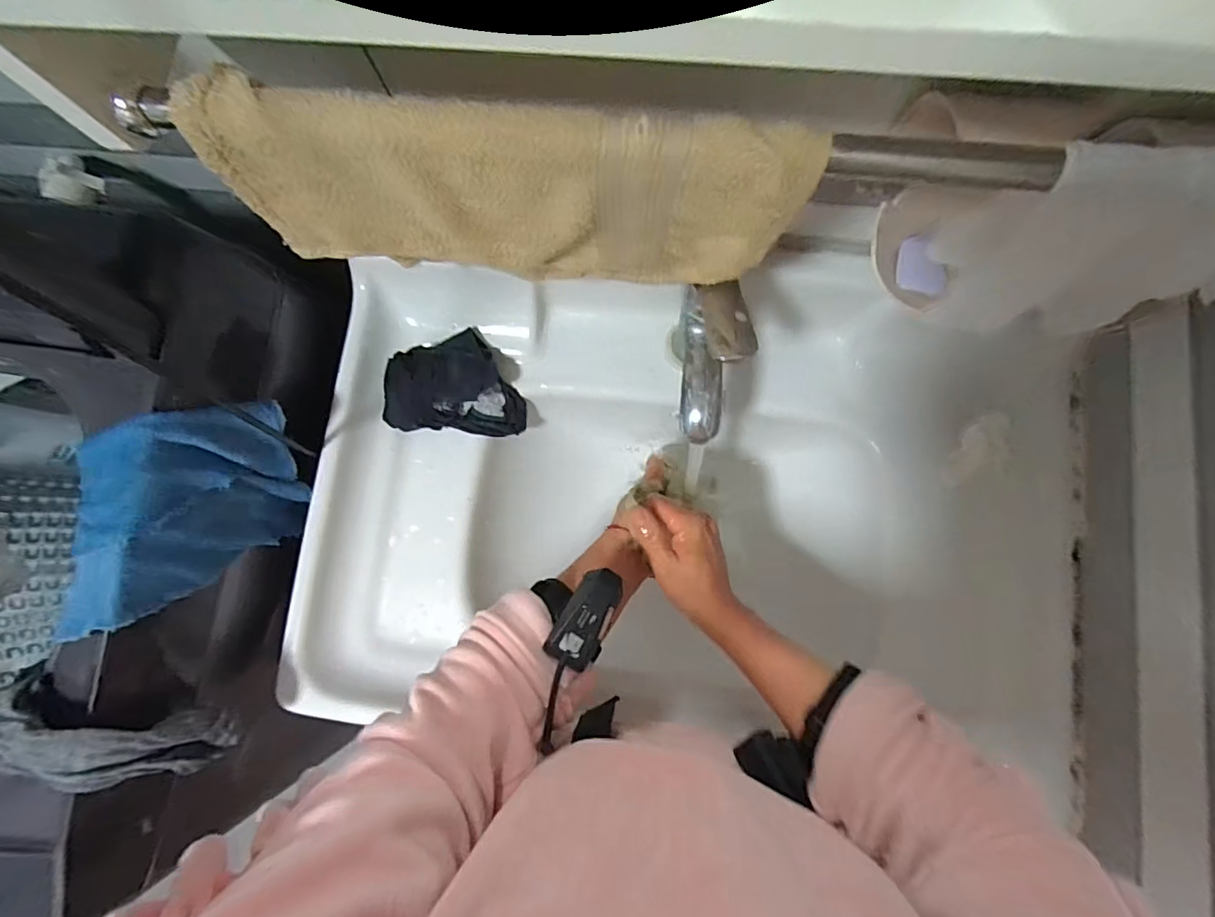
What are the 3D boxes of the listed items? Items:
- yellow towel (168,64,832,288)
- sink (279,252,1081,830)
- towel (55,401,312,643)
[{"bbox_3d":[-0.056,-0.153,0.327,0.324,0.139,0.034,6,82,4],"label":"yellow towel"},{"bbox_3d":[0.070,0.040,0.580,0.708,0.168,0.435,1,82,3],"label":"sink"},{"bbox_3d":[-0.349,0.046,0.462,0.089,0.159,0.200,13,83,5],"label":"towel"}]

